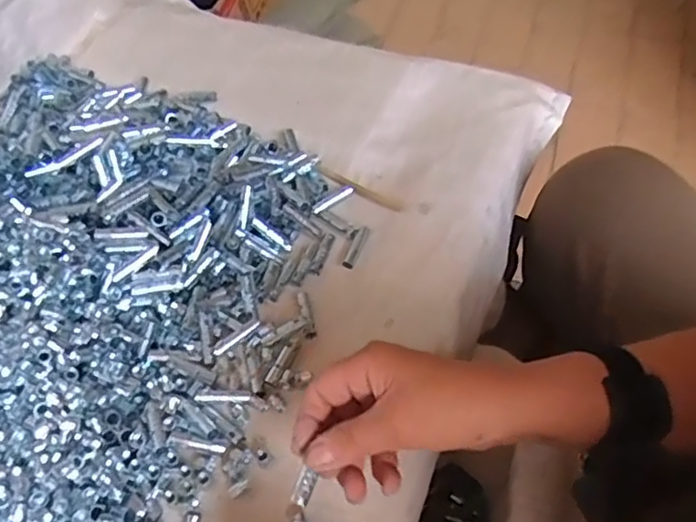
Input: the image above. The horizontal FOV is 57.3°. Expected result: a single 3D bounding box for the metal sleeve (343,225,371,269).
[{"bbox_3d":[0.007,-0.011,0.555,0.011,0.009,0.043,19,61,19],"label":"metal sleeve"}]

